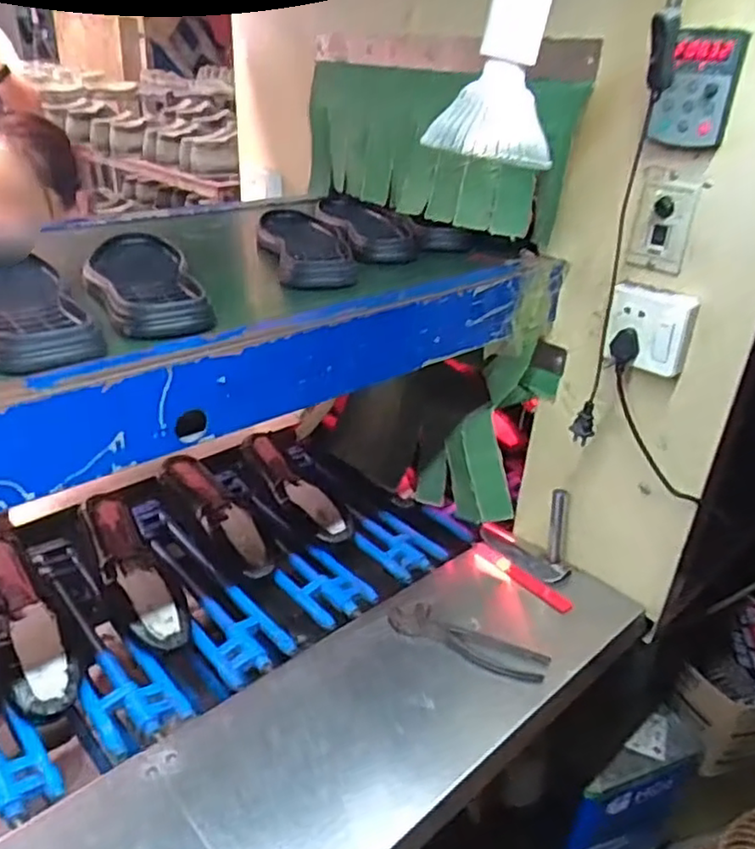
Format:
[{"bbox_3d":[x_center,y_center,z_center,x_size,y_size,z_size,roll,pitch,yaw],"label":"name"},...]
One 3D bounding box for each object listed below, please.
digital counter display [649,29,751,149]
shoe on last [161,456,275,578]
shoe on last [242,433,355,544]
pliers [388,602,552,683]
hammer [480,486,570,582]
[{"bbox_3d":[0.310,-0.324,0.651,0.069,0.099,0.027,13,31,16],"label":"digital counter display"},{"bbox_3d":[-0.238,0.145,1.016,0.073,0.084,0.265,-23,39,-38],"label":"shoe on last"},{"bbox_3d":[-0.135,0.101,1.100,0.074,0.071,0.247,-22,39,-37],"label":"shoe on last"},{"bbox_3d":[0.109,0.263,0.815,0.192,0.025,0.056,15,32,19],"label":"pliers"},{"bbox_3d":[0.214,0.141,0.952,0.055,0.118,0.146,-22,39,-37],"label":"hammer"}]

